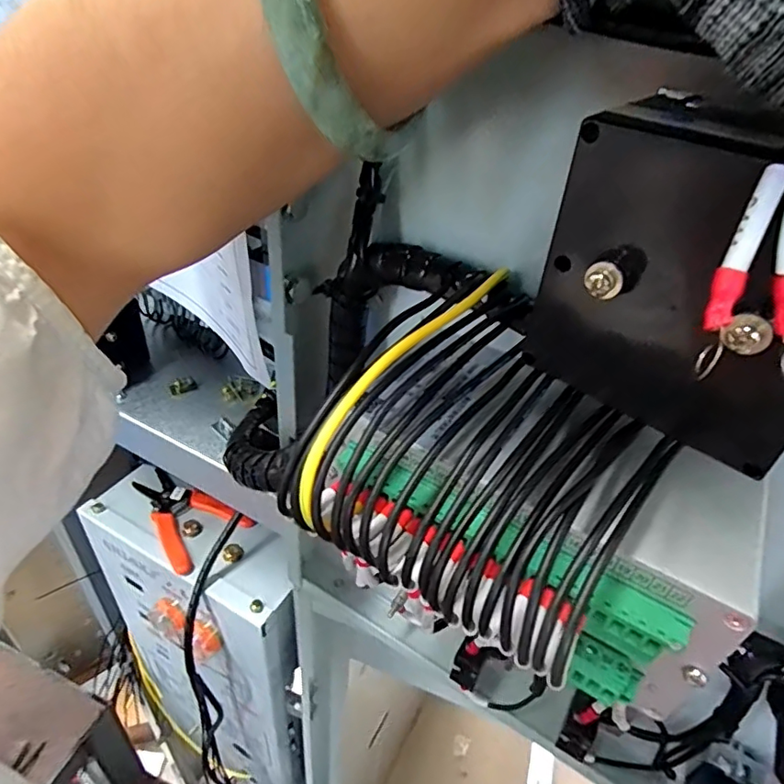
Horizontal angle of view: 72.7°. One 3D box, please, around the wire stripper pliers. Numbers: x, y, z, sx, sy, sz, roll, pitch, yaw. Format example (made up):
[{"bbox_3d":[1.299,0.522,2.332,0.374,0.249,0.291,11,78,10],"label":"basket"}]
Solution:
[{"bbox_3d":[-0.246,0.138,0.620,0.148,0.017,0.090,31,45,27],"label":"wire stripper pliers"}]

